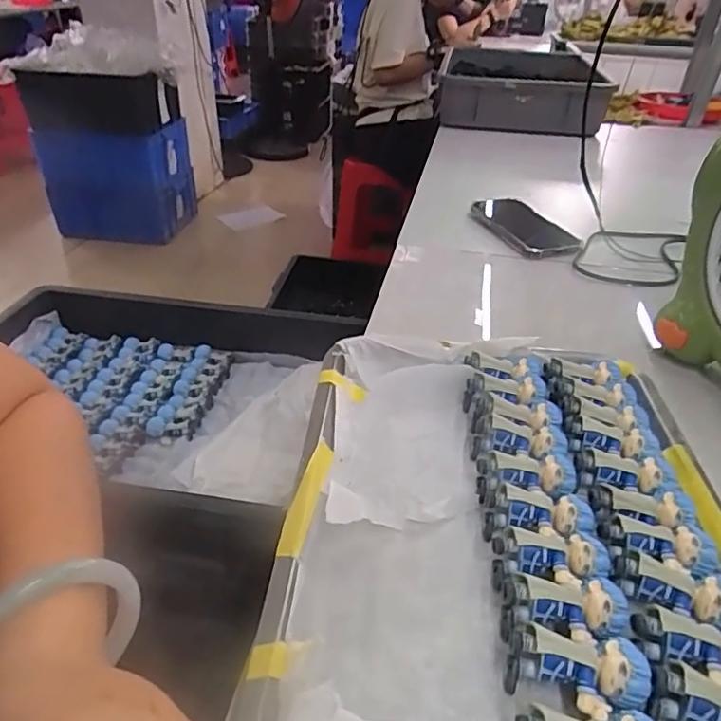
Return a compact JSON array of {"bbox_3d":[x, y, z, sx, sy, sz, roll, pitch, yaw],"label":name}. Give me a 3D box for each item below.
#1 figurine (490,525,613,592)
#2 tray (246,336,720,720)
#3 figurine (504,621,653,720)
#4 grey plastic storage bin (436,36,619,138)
[{"bbox_3d":[0.104,0.113,0.312,0.059,0.028,0.033,-3,35,-7],"label":"figurine"},{"bbox_3d":[0.084,0.092,0.322,0.245,0.053,0.356,4,35,3],"label":"tray"},{"bbox_3d":[0.099,0.147,0.261,0.059,0.029,0.032,7,35,6],"label":"figurine"},{"bbox_3d":[0.390,-0.674,1.399,0.343,0.119,0.641,8,36,8],"label":"grey plastic storage bin"}]

